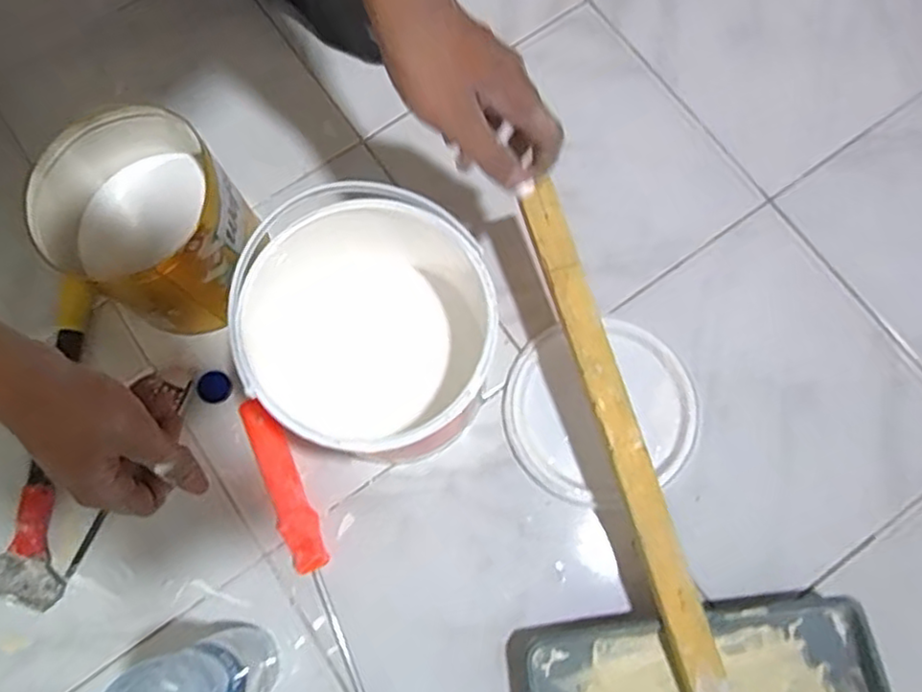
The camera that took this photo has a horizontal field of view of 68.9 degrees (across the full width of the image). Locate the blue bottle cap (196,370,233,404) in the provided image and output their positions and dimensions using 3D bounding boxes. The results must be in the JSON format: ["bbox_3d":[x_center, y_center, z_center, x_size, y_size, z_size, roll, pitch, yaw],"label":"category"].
[{"bbox_3d":[-0.232,0.039,0.631,0.029,0.006,0.031,0,76,0],"label":"blue bottle cap"}]

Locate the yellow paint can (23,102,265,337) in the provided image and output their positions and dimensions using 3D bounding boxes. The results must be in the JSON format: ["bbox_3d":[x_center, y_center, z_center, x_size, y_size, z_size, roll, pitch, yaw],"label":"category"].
[{"bbox_3d":[-0.261,-0.100,0.592,0.144,0.154,0.143,0,76,2],"label":"yellow paint can"}]

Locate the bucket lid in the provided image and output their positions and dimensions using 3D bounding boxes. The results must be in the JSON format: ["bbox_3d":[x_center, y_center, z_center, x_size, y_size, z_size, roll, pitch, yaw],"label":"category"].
[{"bbox_3d":[0.127,0.060,0.620,0.171,0.018,0.160,0,76,0],"label":"bucket lid"}]

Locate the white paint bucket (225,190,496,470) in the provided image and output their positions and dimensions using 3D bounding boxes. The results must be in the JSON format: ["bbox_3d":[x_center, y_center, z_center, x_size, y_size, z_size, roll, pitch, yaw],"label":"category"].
[{"bbox_3d":[-0.081,-0.007,0.552,0.208,0.183,0.181,19,77,5],"label":"white paint bucket"}]

